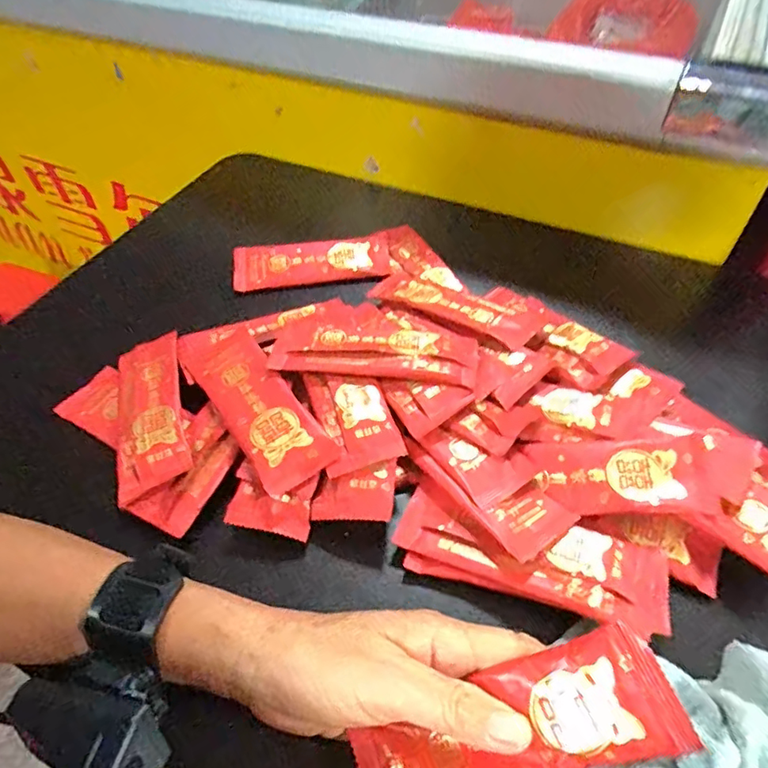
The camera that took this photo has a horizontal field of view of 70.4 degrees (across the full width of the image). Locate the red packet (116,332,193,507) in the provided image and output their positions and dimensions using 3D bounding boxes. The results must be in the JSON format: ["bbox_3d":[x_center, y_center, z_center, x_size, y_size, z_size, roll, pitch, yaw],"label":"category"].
[{"bbox_3d":[-0.160,0.015,0.371,0.047,0.010,0.131,-25,49,2],"label":"red packet"}]

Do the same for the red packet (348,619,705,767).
[{"bbox_3d":[0.050,0.145,0.221,0.133,0.018,0.046,-31,53,10],"label":"red packet"}]

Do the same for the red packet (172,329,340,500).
[{"bbox_3d":[-0.090,0.006,0.361,0.048,0.011,0.155,-36,54,-12],"label":"red packet"}]

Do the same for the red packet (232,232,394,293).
[{"bbox_3d":[-0.064,-0.111,0.482,0.137,0.007,0.051,-7,52,-4],"label":"red packet"}]

